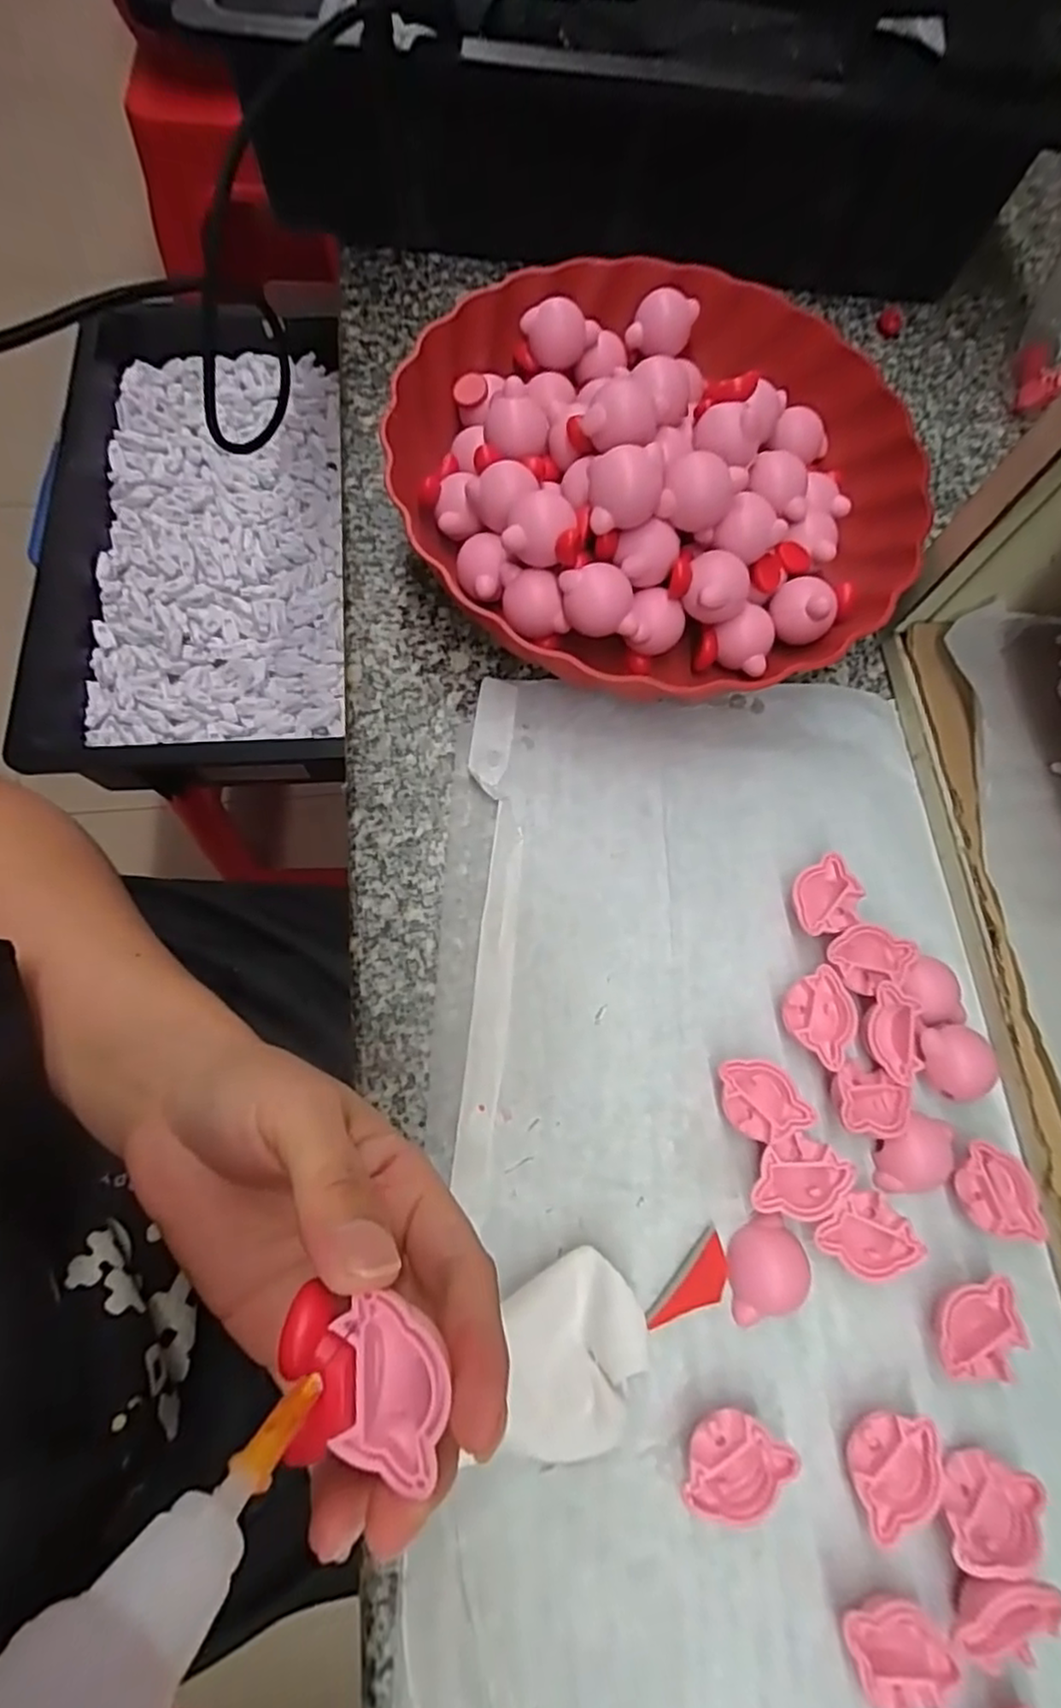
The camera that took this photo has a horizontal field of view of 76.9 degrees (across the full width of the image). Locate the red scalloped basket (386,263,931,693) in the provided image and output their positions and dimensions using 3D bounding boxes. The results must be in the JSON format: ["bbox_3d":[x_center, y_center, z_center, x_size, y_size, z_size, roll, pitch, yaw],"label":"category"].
[{"bbox_3d":[0.062,-0.185,0.308,0.230,0.071,0.216,1,72,-3],"label":"red scalloped basket"}]

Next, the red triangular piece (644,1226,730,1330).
[{"bbox_3d":[0.058,0.153,0.235,0.016,0.006,0.037,42,74,10],"label":"red triangular piece"}]

